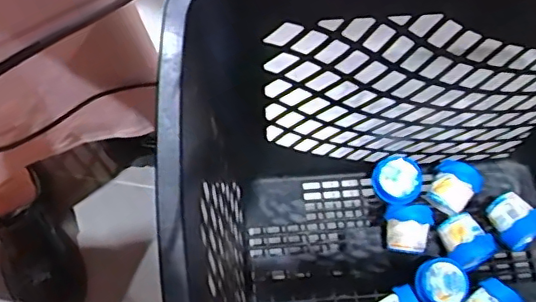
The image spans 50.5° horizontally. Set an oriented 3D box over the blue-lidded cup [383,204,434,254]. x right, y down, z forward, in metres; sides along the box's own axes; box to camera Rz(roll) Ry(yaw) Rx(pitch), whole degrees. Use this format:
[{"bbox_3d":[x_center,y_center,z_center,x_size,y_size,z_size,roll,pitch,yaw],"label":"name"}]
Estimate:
[{"bbox_3d":[0.199,0.113,0.808,0.064,0.052,0.068,1,68,-2],"label":"blue-lidded cup"}]

